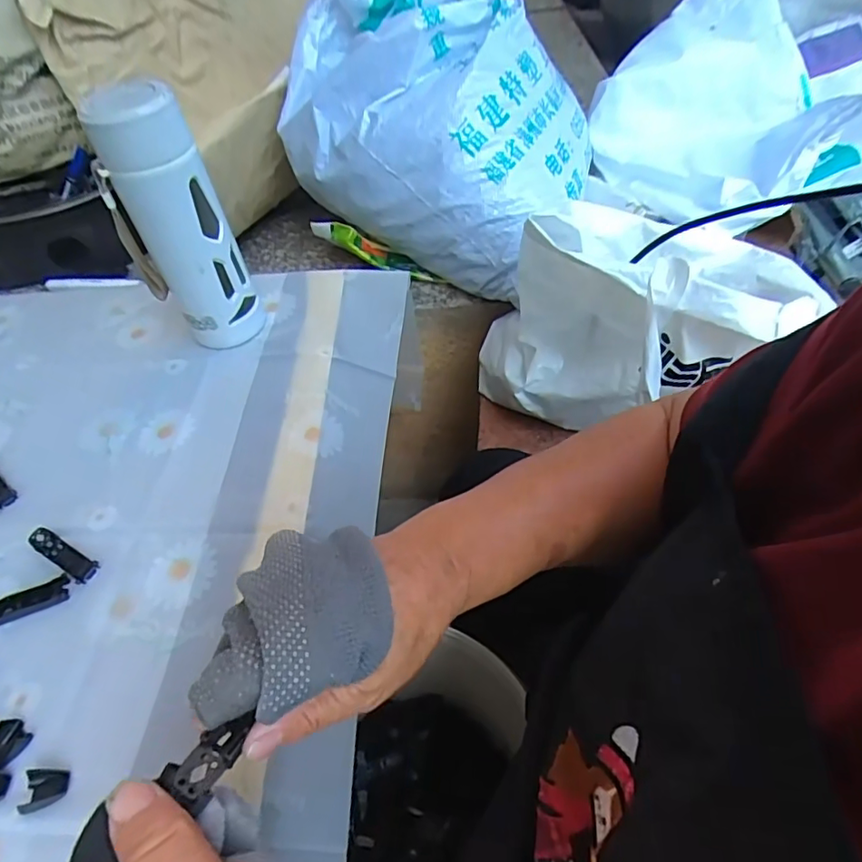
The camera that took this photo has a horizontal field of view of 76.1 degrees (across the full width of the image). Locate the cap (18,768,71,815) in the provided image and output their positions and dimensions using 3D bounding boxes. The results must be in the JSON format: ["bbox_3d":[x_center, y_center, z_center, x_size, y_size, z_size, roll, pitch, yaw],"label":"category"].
[{"bbox_3d":[-0.216,0.200,0.306,0.025,0.010,0.021,-1,52,5],"label":"cap"}]

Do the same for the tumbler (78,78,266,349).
[{"bbox_3d":[-0.213,-0.167,0.471,0.063,0.210,0.066,-3,51,4],"label":"tumbler"}]

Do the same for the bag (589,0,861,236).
[{"bbox_3d":[0.456,-0.459,0.744,0.391,0.180,0.300,-25,51,-16],"label":"bag"}]

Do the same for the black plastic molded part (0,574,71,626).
[{"bbox_3d":[-0.283,0.120,0.377,0.066,0.005,0.018,-19,52,-10],"label":"black plastic molded part"}]

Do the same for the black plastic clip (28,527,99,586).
[{"bbox_3d":[-0.268,0.089,0.399,0.067,0.007,0.016,24,58,22],"label":"black plastic clip"}]

